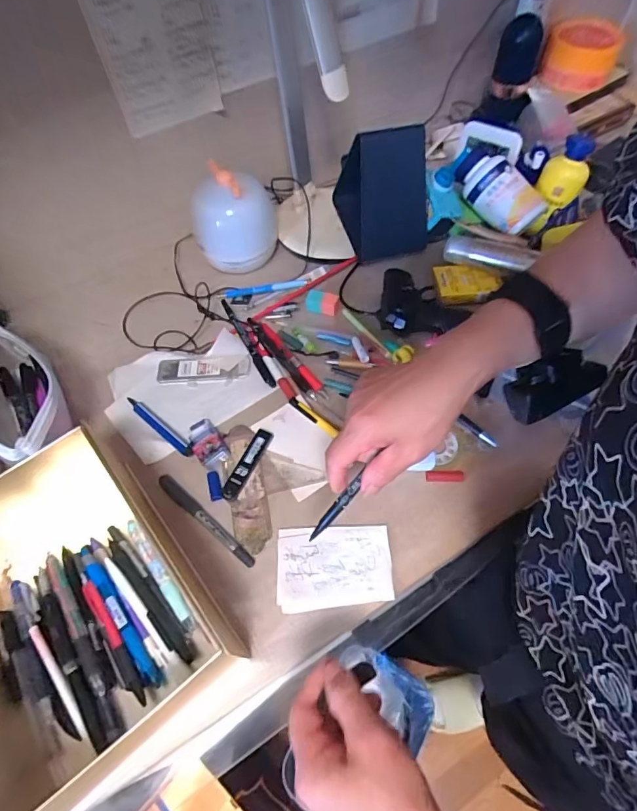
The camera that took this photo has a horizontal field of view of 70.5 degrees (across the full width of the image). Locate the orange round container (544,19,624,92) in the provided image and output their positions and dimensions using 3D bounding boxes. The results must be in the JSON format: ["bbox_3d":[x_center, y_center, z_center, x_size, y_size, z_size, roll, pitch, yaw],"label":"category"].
[{"bbox_3d":[0.450,-0.601,0.768,0.112,0.065,0.134,22,62,15],"label":"orange round container"}]

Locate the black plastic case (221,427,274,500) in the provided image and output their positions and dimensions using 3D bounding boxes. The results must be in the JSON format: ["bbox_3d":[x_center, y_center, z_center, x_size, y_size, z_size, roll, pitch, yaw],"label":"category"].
[{"bbox_3d":[-0.077,0.062,0.486,0.019,0.010,0.084,22,62,15],"label":"black plastic case"}]

